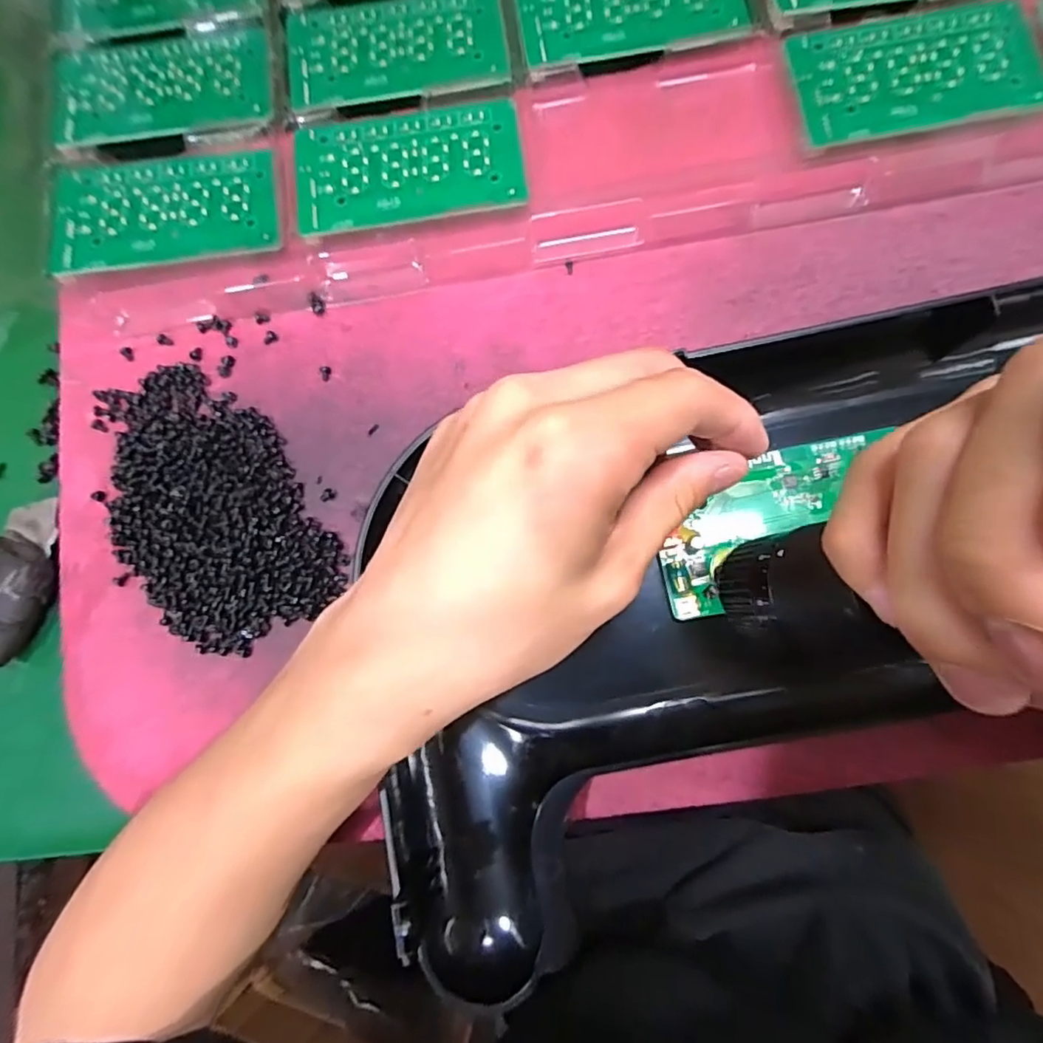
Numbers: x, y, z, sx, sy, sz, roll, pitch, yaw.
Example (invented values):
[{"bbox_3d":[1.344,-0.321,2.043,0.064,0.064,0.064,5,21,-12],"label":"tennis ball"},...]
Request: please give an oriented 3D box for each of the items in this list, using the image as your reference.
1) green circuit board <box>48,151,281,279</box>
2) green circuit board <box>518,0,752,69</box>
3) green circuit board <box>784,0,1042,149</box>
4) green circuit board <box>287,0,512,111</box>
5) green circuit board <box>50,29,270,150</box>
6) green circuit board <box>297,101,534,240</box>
[{"bbox_3d":[-0.166,-0.148,0.276,0.102,0.005,0.058,-7,77,-2],"label":"green circuit board"},{"bbox_3d":[0.051,-0.251,0.281,0.103,0.005,0.060,-9,81,3],"label":"green circuit board"},{"bbox_3d":[0.177,-0.204,0.263,0.106,0.005,0.061,-10,81,3],"label":"green circuit board"},{"bbox_3d":[-0.061,-0.232,0.286,0.104,0.005,0.060,-7,81,4],"label":"green circuit board"},{"bbox_3d":[-0.177,-0.215,0.287,0.103,0.007,0.058,-8,81,3],"label":"green circuit board"},{"bbox_3d":[-0.053,-0.166,0.273,0.105,0.006,0.058,-10,81,3],"label":"green circuit board"}]

